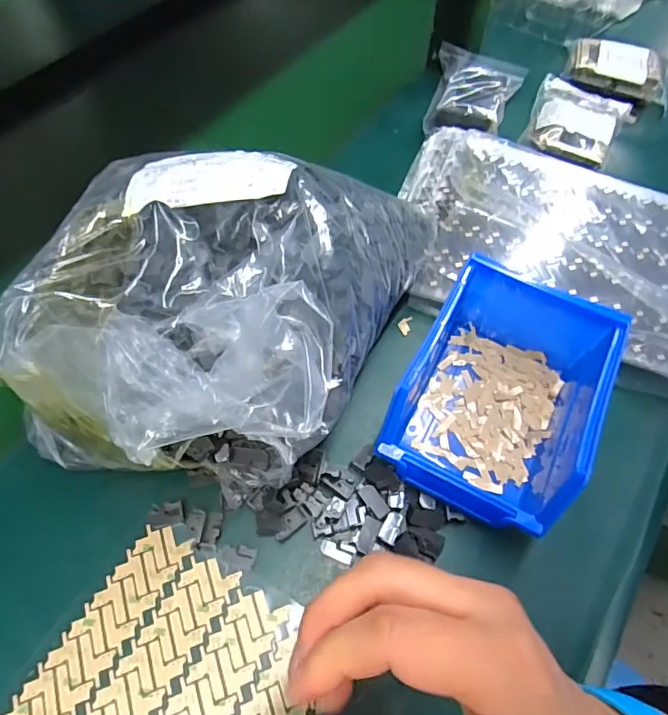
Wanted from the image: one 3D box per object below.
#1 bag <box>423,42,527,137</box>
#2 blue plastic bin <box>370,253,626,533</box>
[{"bbox_3d":[0.138,-0.257,0.493,0.084,0.027,0.105,13,61,5],"label":"bag"},{"bbox_3d":[0.110,0.019,0.325,0.112,0.064,0.158,26,63,12],"label":"blue plastic bin"}]

